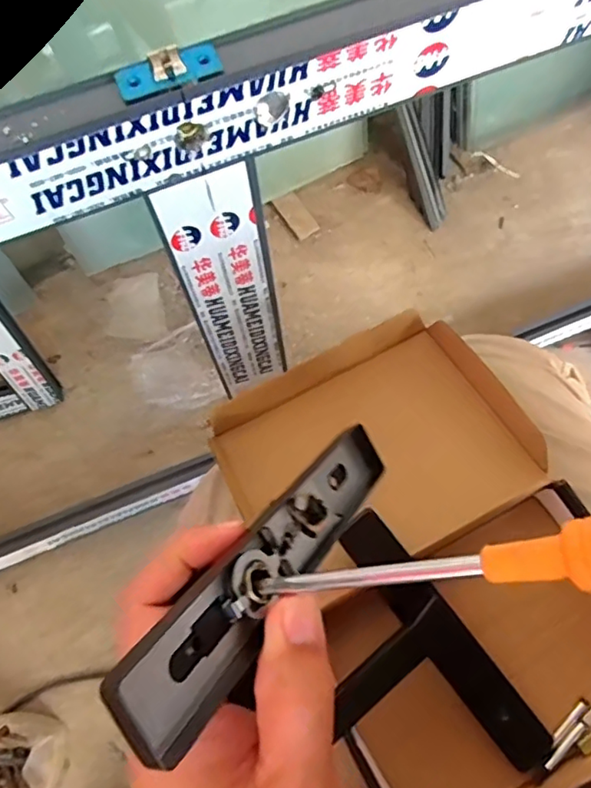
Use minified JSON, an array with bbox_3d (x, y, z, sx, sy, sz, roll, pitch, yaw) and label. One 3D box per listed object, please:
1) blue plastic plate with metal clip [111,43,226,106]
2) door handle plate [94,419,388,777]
[{"bbox_3d":[-0.070,-0.179,0.312,0.057,0.012,0.024,-26,69,-6],"label":"blue plastic plate with metal clip"},{"bbox_3d":[-0.006,0.063,0.231,0.029,0.023,0.178,32,33,14],"label":"door handle plate"}]

